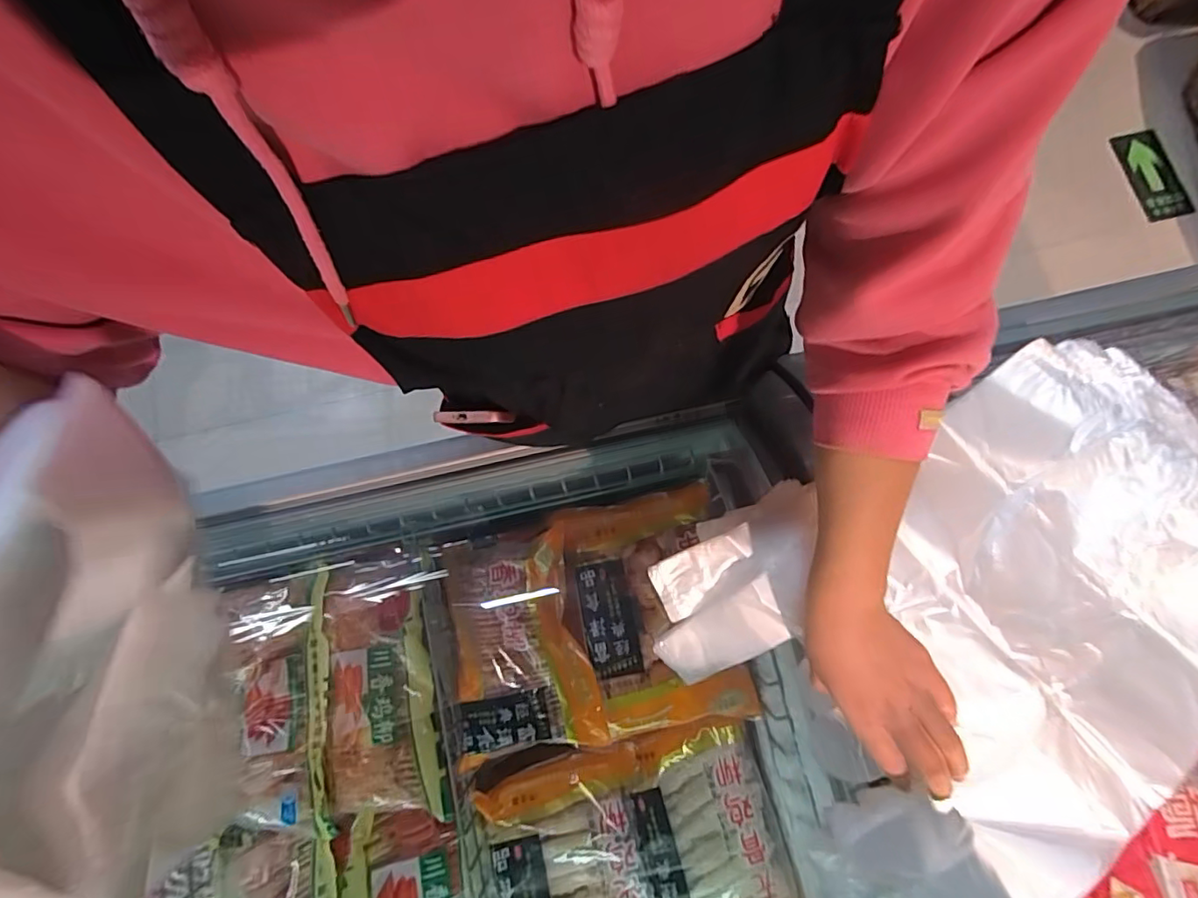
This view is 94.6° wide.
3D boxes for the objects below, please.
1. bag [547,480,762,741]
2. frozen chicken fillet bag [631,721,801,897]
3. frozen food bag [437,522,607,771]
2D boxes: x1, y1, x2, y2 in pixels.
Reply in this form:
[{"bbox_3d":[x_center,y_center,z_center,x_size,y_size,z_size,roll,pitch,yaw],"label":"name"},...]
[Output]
[{"bbox_3d":[0.059,0.218,0.753,0.210,0.041,0.308,-11,78,-1],"label":"bag"},{"bbox_3d":[0.147,0.523,0.726,0.178,0.058,0.278,-15,78,-2],"label":"frozen chicken fillet bag"},{"bbox_3d":[-0.113,0.268,0.765,0.203,0.060,0.281,-11,78,-1],"label":"frozen food bag"}]

